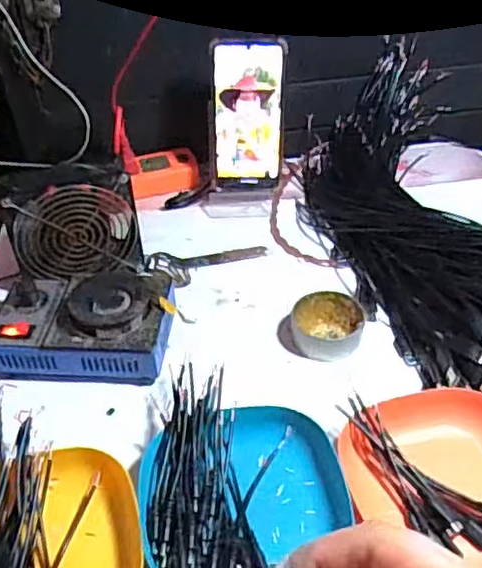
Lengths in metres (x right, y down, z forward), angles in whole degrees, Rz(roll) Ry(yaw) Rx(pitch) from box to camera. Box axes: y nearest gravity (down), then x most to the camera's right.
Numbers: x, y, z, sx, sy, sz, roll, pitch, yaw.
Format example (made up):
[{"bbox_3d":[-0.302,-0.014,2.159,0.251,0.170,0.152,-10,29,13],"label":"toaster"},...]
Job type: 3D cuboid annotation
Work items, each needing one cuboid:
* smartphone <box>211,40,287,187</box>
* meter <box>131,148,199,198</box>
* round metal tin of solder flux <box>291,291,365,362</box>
[{"bbox_3d":[0.008,-0.179,0.708,0.076,0.162,0.007,1,32,0],"label":"smartphone"},{"bbox_3d":[-0.090,-0.130,0.783,0.080,0.034,0.054,-11,42,-8],"label":"meter"},{"bbox_3d":[0.078,0.037,0.586,0.063,0.023,0.063,-2,42,2],"label":"round metal tin of solder flux"}]

